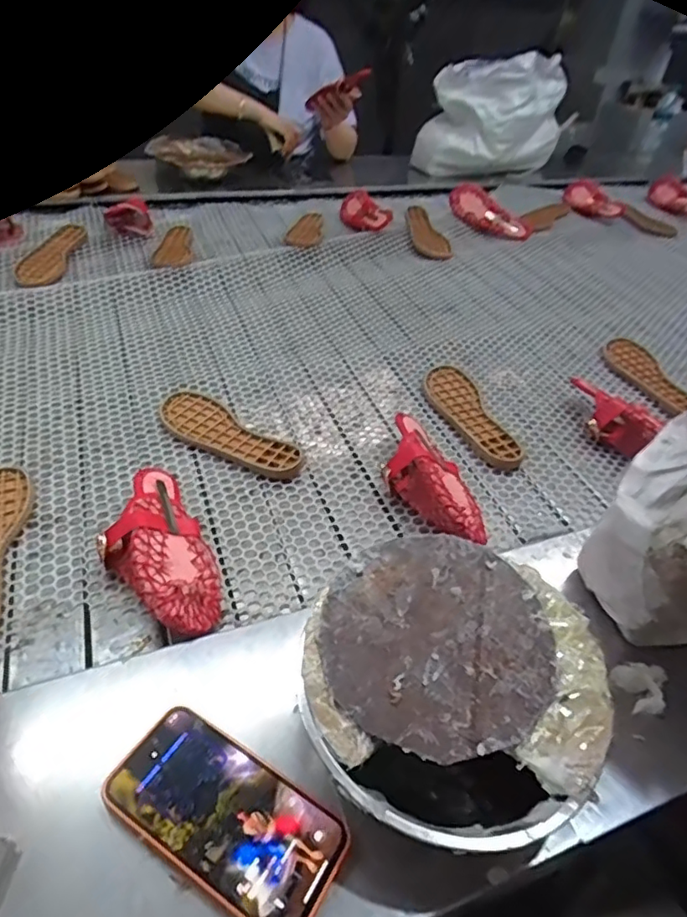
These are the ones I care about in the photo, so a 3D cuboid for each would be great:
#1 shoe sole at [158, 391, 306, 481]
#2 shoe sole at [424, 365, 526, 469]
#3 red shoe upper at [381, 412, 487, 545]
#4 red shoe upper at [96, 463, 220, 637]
[{"bbox_3d":[-0.151,-0.035,0.745,0.222,0.018,0.080,28,48,20],"label":"shoe sole"},{"bbox_3d":[0.185,-0.065,0.829,0.083,0.017,0.222,-12,47,-19],"label":"shoe sole"},{"bbox_3d":[0.098,0.023,0.685,0.087,0.062,0.195,-14,48,-21],"label":"red shoe upper"},{"bbox_3d":[-0.187,0.087,0.570,0.093,0.064,0.211,-19,50,-25],"label":"red shoe upper"}]

